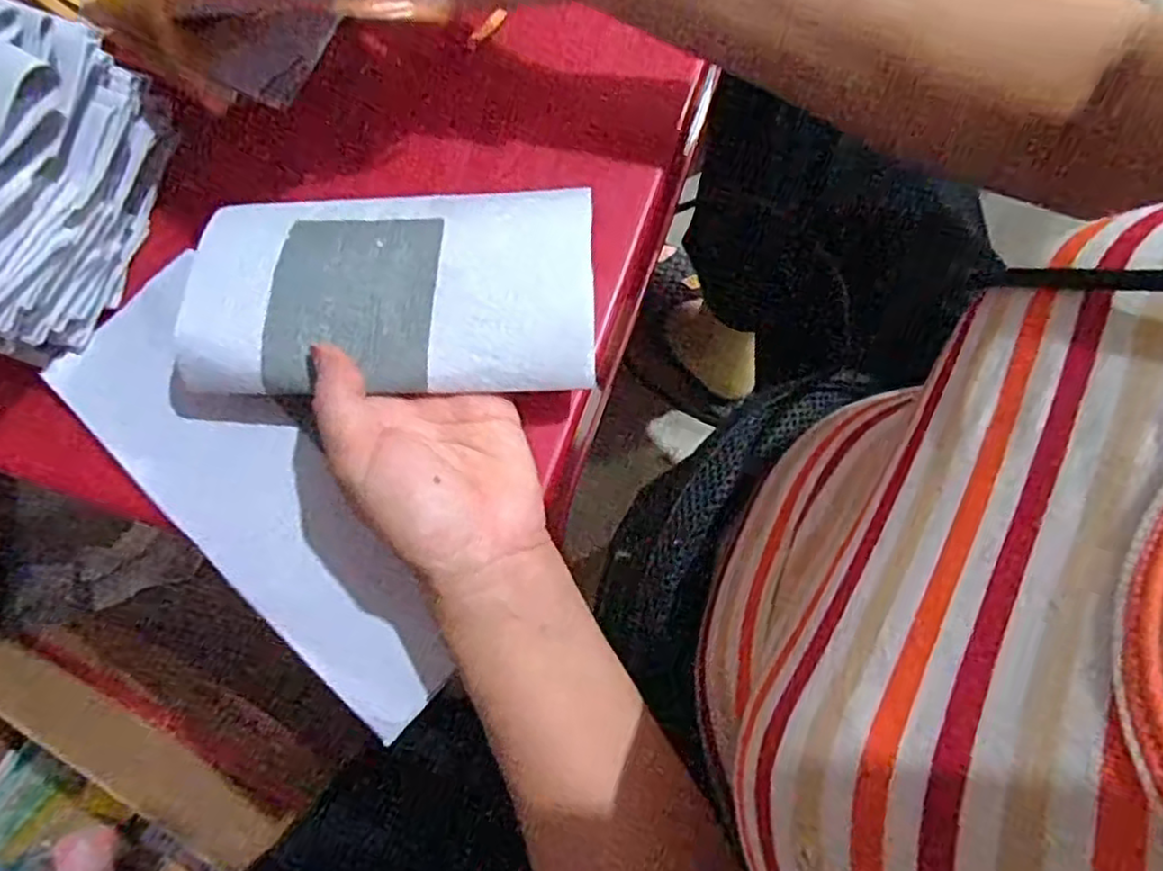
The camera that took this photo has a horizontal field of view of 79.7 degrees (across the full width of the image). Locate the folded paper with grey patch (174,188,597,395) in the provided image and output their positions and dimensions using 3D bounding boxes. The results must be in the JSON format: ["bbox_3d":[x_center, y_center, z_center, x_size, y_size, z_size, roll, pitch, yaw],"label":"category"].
[{"bbox_3d":[-0.086,-0.069,0.316,0.180,0.011,0.102,-2,69,0],"label":"folded paper with grey patch"}]

